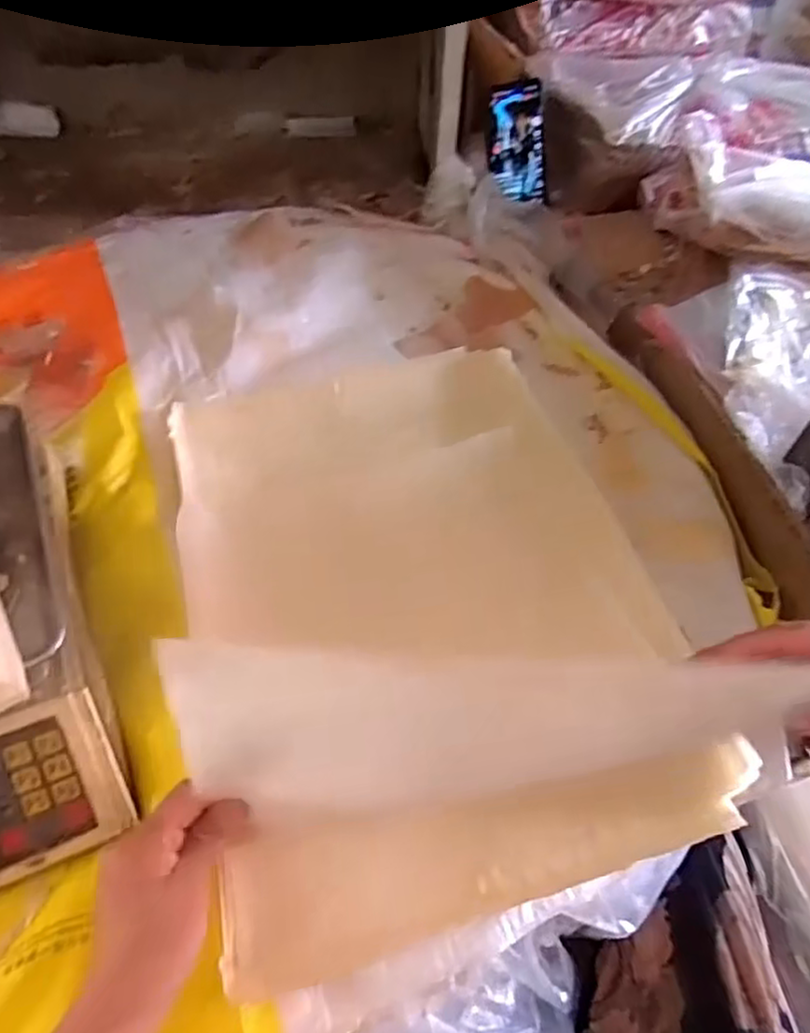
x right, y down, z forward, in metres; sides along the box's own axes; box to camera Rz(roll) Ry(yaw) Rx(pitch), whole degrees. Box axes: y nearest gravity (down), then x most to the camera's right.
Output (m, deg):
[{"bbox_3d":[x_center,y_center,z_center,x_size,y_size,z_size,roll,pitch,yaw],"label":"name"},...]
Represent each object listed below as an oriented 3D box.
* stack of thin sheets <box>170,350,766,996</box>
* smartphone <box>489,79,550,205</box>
[{"bbox_3d":[0.008,0.040,0.512,0.350,0.033,0.480,-13,54,-11],"label":"stack of thin sheets"},{"bbox_3d":[0.145,-0.475,0.819,0.070,0.139,0.011,-11,31,7],"label":"smartphone"}]

